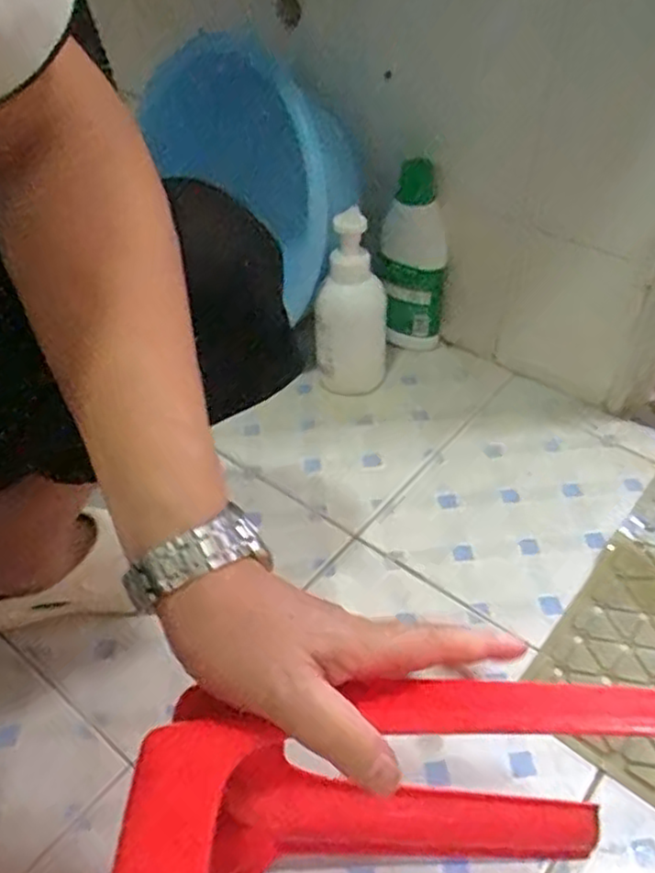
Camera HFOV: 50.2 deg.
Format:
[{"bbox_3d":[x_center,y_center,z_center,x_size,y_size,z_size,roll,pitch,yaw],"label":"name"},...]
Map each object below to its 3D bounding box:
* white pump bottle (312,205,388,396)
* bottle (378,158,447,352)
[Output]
[{"bbox_3d":[0.028,-0.148,0.850,0.089,0.220,0.069,0,43,3],"label":"white pump bottle"},{"bbox_3d":[0.109,-0.219,0.892,0.081,0.231,0.060,-1,43,2],"label":"bottle"}]

